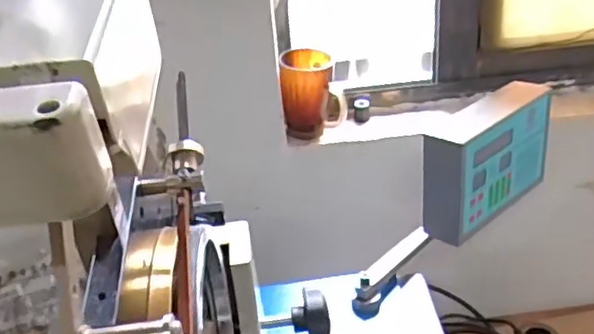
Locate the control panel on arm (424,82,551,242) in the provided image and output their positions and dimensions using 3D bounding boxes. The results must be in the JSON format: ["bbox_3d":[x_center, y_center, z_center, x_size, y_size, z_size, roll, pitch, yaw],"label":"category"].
[{"bbox_3d":[0.263,-0.011,0.870,0.231,0.134,0.064,-29,38,-35],"label":"control panel on arm"}]

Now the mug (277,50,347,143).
[{"bbox_3d":[0.024,-0.107,0.942,0.090,0.115,0.080,-5,30,1],"label":"mug"}]

